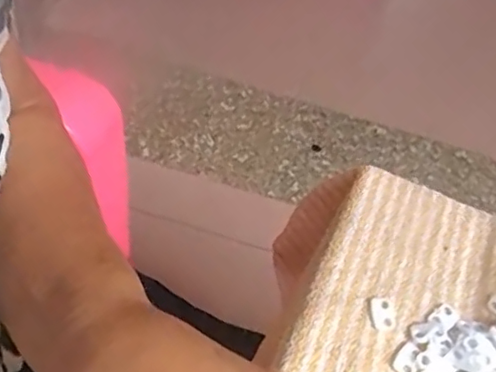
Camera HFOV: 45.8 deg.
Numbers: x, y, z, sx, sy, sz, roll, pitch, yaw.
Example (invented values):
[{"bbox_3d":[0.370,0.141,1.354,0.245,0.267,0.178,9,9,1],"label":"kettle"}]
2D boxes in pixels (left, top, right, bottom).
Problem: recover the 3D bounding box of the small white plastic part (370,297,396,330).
[{"bbox_3d":[0.075,0.071,0.325,0.012,0.004,0.018,0,55,-11],"label":"small white plastic part"}]

